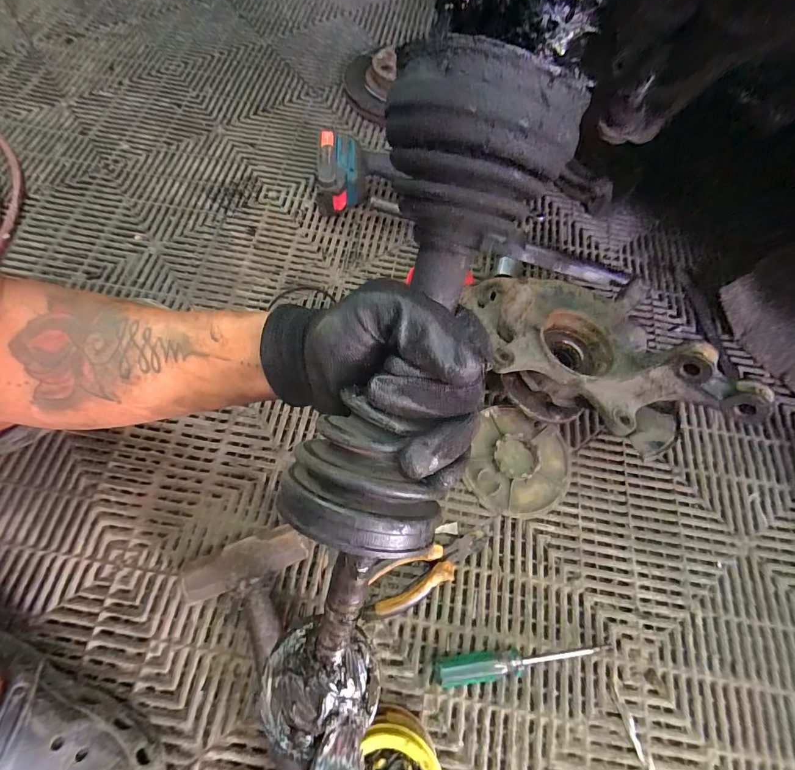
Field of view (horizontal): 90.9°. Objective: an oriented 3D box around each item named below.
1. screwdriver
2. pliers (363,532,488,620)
[{"bbox_3d":[0.130,0.288,0.404,0.183,0.029,0.028,-5,66,-4],"label":"screwdriver"},{"bbox_3d":[0.032,0.207,0.435,0.150,0.025,0.046,-23,69,-12],"label":"pliers"}]

